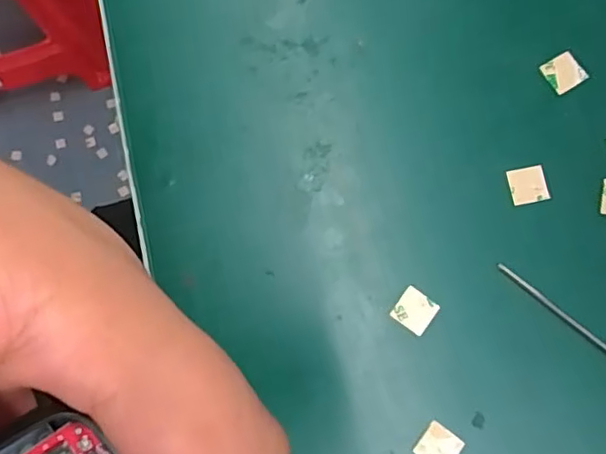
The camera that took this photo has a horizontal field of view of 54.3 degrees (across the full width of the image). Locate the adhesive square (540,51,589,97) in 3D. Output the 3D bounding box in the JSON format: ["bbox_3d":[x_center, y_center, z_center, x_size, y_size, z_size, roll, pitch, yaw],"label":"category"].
[{"bbox_3d":[0.115,-0.068,0.260,0.016,0.004,0.016,-29,80,-4],"label":"adhesive square"}]

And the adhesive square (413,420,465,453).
[{"bbox_3d":[0.054,0.087,0.232,0.016,0.004,0.015,38,83,7],"label":"adhesive square"}]

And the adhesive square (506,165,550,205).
[{"bbox_3d":[0.096,-0.018,0.251,0.015,0.004,0.015,-11,80,-1],"label":"adhesive square"}]

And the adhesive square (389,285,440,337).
[{"bbox_3d":[0.046,0.035,0.243,0.016,0.004,0.016,36,82,7],"label":"adhesive square"}]

